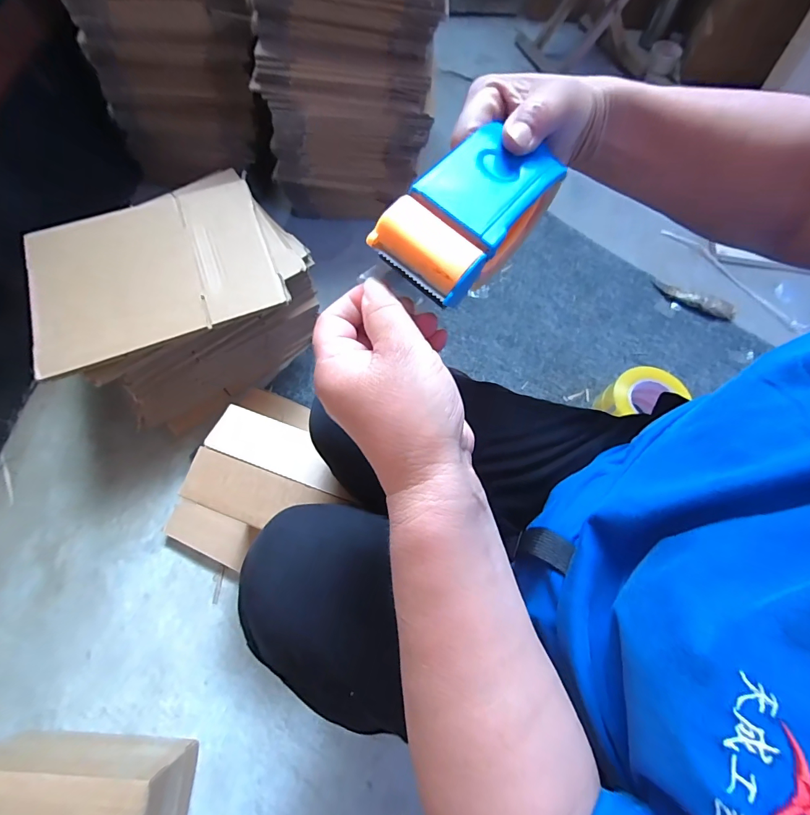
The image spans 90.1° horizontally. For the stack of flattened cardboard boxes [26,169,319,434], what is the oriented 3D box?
[{"bbox_3d":[-0.399,-0.198,0.756,0.432,0.205,0.348,-30,71,-11],"label":"stack of flattened cardboard boxes"}]

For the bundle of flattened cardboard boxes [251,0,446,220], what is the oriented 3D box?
[{"bbox_3d":[-0.084,-0.724,0.786,0.333,0.497,0.440,7,68,3],"label":"bundle of flattened cardboard boxes"}]

